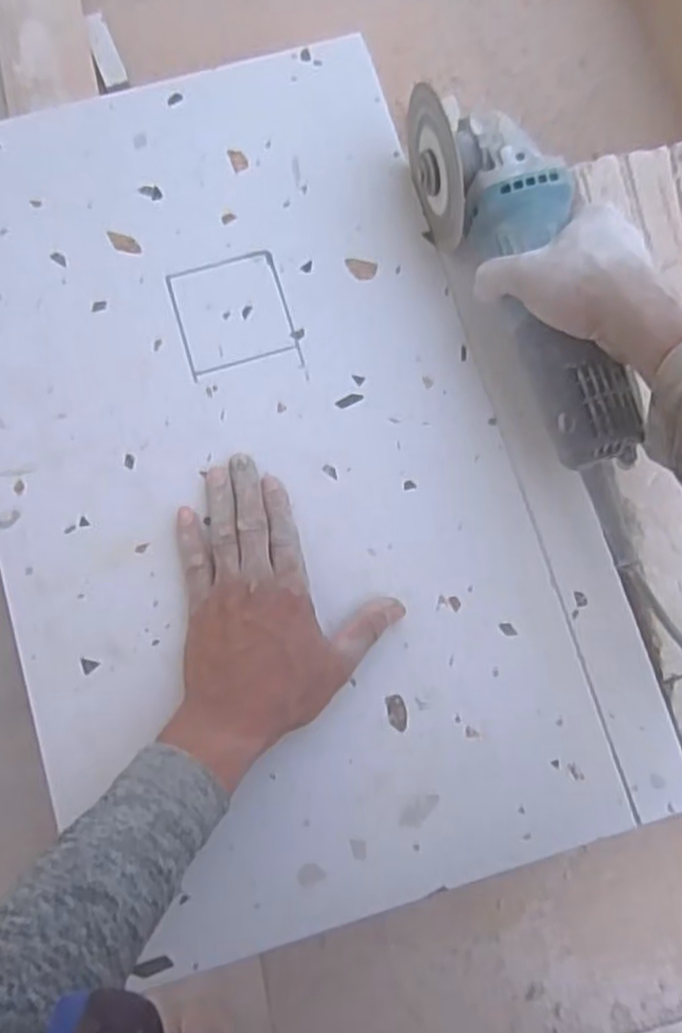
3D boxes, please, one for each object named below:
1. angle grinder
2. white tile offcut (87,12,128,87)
[{"bbox_3d":[0.121,-0.156,0.501,0.070,0.075,0.263,-19,81,-5],"label":"angle grinder"},{"bbox_3d":[-0.210,-0.417,0.680,0.020,0.004,0.075,-19,82,-5],"label":"white tile offcut"}]

